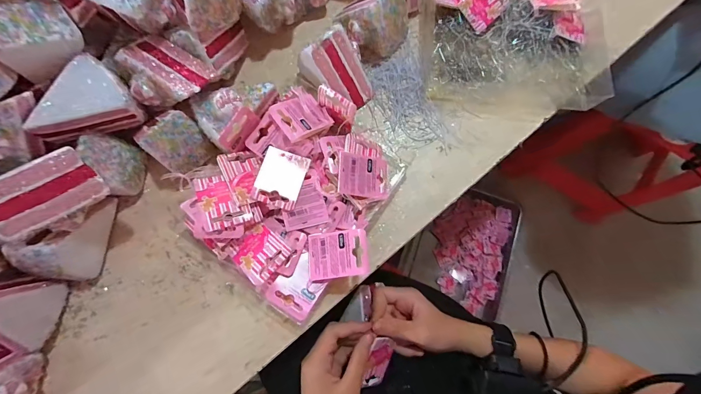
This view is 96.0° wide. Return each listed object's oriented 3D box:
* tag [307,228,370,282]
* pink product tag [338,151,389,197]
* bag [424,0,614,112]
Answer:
[{"bbox_3d":[-0.013,0.055,0.307,0.059,0.004,0.045,-12,68,12],"label":"tag"},{"bbox_3d":[0.015,-0.023,0.339,0.061,0.006,0.045,3,80,-29],"label":"pink product tag"},{"bbox_3d":[0.202,-0.186,0.387,0.217,0.028,0.155,5,77,0],"label":"bag"}]

